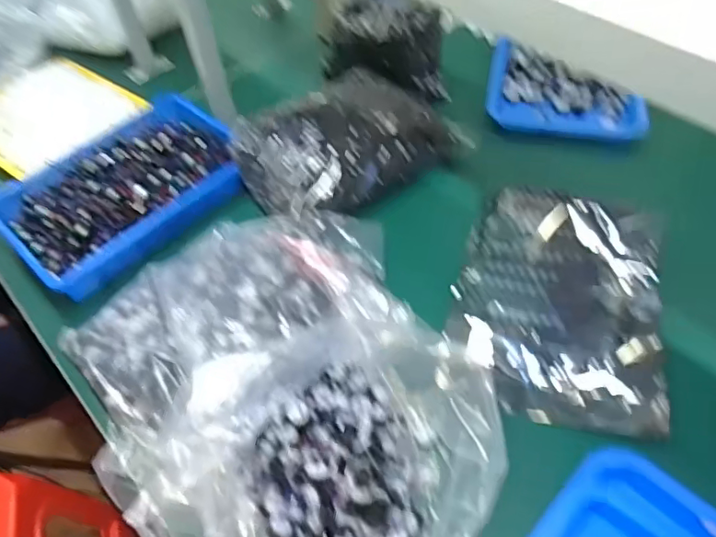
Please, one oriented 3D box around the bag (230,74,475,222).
[{"bbox_3d":[-0.016,-0.206,0.892,0.342,0.093,0.207,-30,56,-17],"label":"bag"}]

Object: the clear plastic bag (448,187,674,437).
[{"bbox_3d":[0.266,0.017,0.730,0.253,0.042,0.346,11,55,13],"label":"clear plastic bag"}]

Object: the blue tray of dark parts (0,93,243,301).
[{"bbox_3d":[-0.372,-0.134,0.897,0.255,0.052,0.372,37,64,27],"label":"blue tray of dark parts"}]

